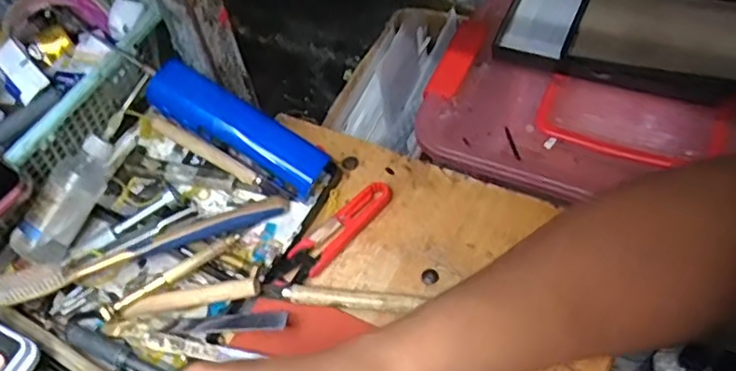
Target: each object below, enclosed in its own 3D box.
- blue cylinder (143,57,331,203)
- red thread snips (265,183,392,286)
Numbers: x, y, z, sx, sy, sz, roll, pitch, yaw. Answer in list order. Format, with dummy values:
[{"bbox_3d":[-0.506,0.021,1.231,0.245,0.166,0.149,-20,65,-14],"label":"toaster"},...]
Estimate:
[{"bbox_3d":[-0.090,-0.039,0.456,0.131,0.031,0.034,31,60,0],"label":"blue cylinder"},{"bbox_3d":[-0.023,0.033,0.440,0.102,0.007,0.023,-40,60,-20],"label":"red thread snips"}]

